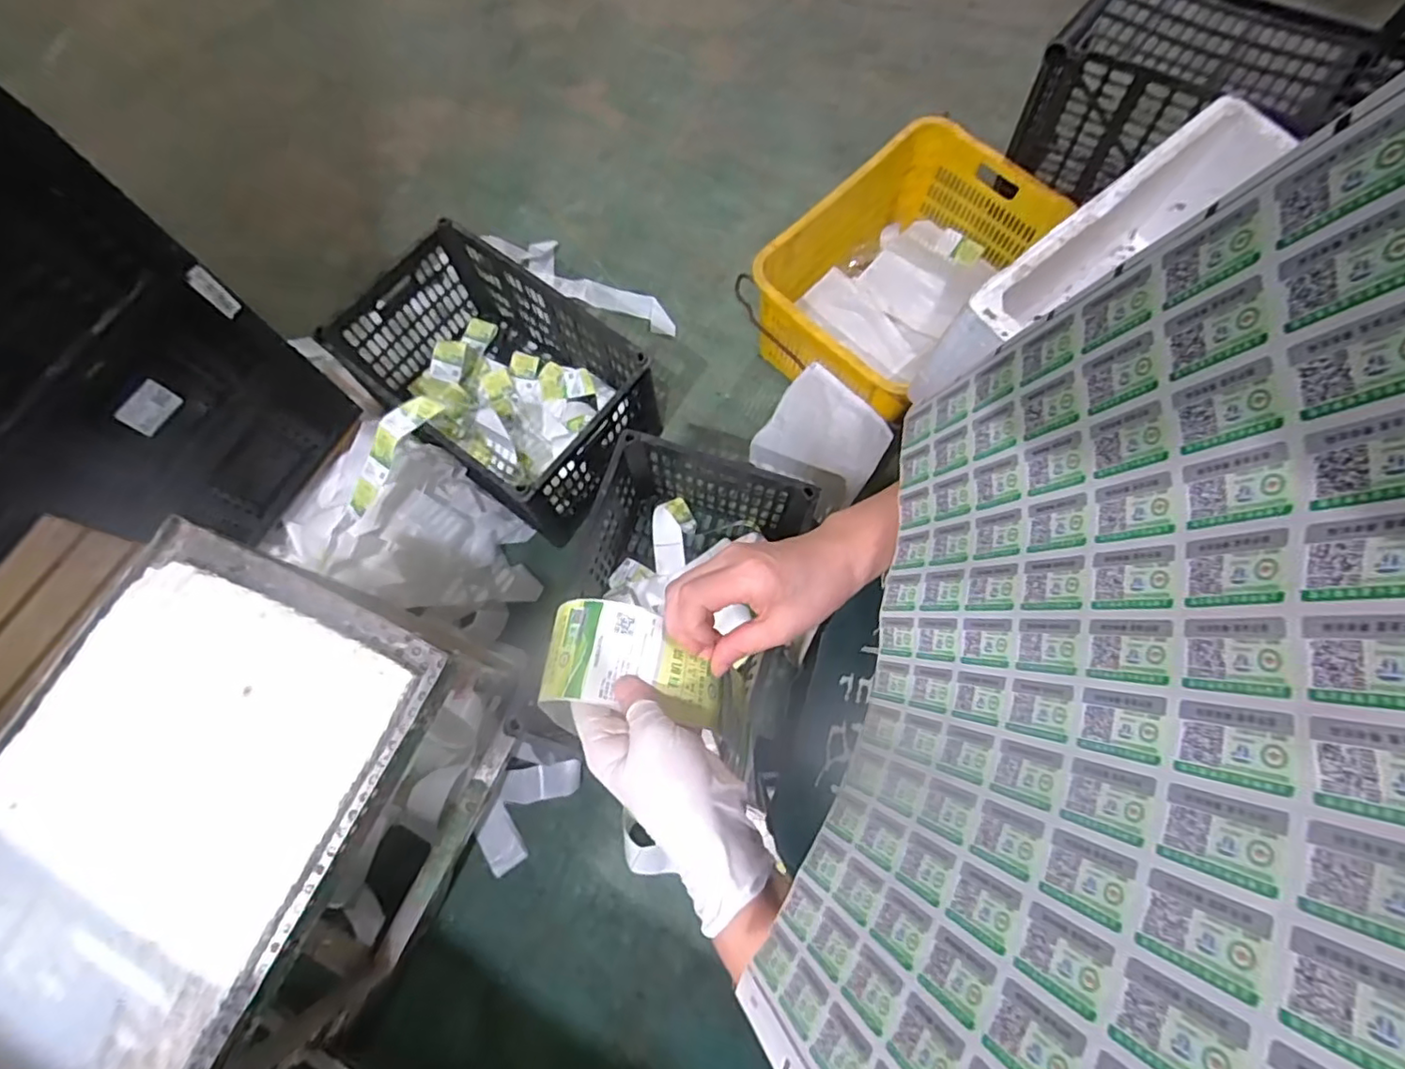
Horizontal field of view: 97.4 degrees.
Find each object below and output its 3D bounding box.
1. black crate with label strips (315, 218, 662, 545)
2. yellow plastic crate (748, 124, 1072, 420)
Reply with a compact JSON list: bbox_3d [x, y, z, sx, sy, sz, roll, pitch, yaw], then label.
[{"bbox_3d":[-0.418,-0.318,1.284,0.568,0.244,0.379,40,78,12],"label":"black crate with label strips"},{"bbox_3d":[0.408,-0.552,1.319,0.392,0.218,0.609,40,78,11],"label":"yellow plastic crate"}]

